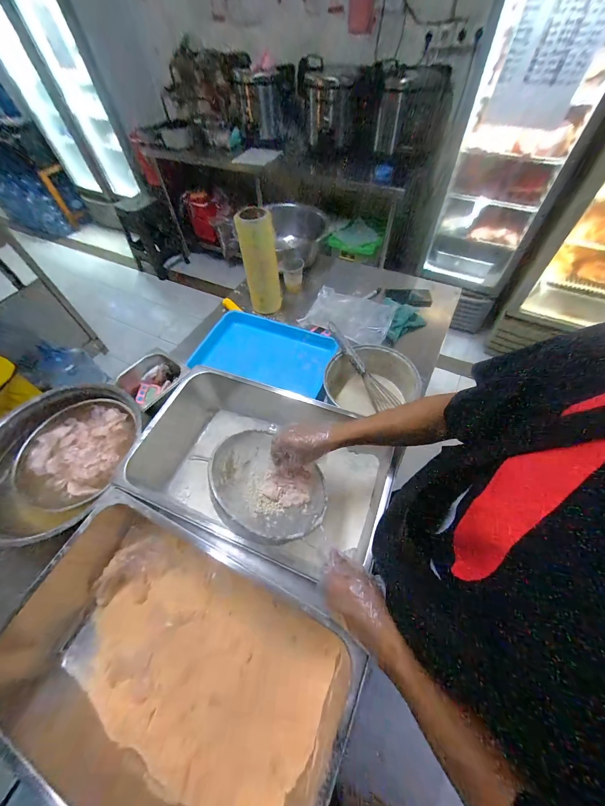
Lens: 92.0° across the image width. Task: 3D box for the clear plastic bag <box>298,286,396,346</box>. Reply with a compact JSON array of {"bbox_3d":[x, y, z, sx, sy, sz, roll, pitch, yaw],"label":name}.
[{"bbox_3d":[0.152,-0.291,0.969,0.274,0.036,0.164,20,75,12],"label":"clear plastic bag"}]

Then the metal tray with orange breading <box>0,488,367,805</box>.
[{"bbox_3d":[-0.225,0.468,0.514,0.573,0.117,0.362,22,60,17],"label":"metal tray with orange breading"}]

